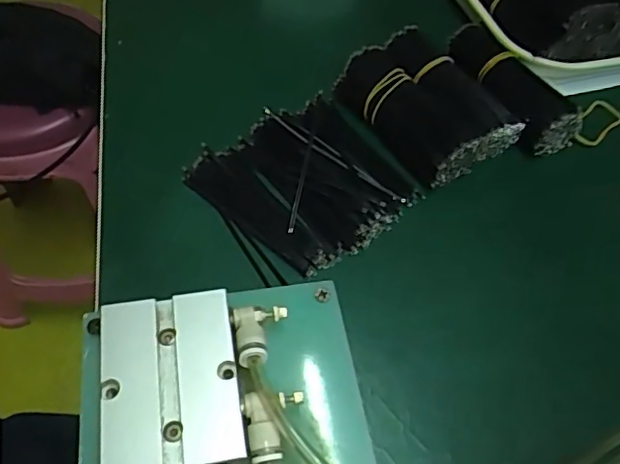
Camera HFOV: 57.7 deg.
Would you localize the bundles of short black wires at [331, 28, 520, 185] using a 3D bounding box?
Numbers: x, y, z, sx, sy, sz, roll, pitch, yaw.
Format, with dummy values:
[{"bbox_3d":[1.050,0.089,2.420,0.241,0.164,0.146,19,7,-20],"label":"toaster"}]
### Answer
[{"bbox_3d":[0.077,-0.083,0.362,0.075,0.034,0.101,-28,63,-21],"label":"bundles of short black wires"}]

